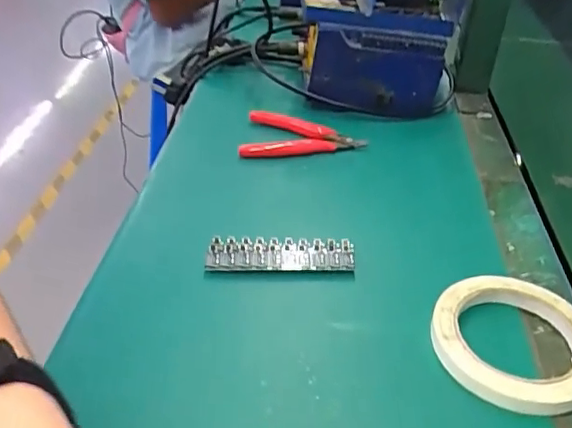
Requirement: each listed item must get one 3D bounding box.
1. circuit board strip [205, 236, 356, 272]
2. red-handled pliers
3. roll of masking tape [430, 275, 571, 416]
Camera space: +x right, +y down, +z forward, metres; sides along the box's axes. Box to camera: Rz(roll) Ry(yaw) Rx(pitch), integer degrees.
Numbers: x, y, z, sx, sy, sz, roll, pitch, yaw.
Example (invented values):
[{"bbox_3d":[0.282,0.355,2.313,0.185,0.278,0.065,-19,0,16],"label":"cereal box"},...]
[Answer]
[{"bbox_3d":[-0.004,0.031,0.437,0.108,0.015,0.030,0,36,-3],"label":"circuit board strip"},{"bbox_3d":[0.018,-0.080,0.586,0.121,0.015,0.079,6,36,6],"label":"red-handled pliers"},{"bbox_3d":[0.148,0.080,0.378,0.100,0.017,0.103,1,36,-1],"label":"roll of masking tape"}]

